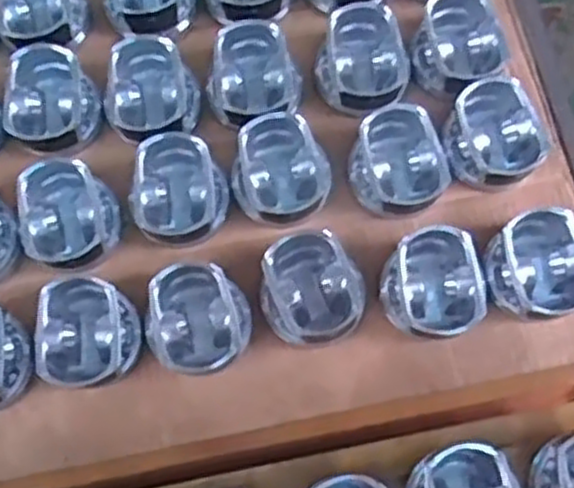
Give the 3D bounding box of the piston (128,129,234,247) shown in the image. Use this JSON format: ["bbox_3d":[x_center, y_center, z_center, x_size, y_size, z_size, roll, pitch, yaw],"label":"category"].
[{"bbox_3d":[-0.080,-0.039,0.594,0.071,0.044,0.083,1,72,1],"label":"piston"}]

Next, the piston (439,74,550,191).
[{"bbox_3d":[0.159,-0.080,0.603,0.070,0.046,0.078,-41,76,-12],"label":"piston"}]

